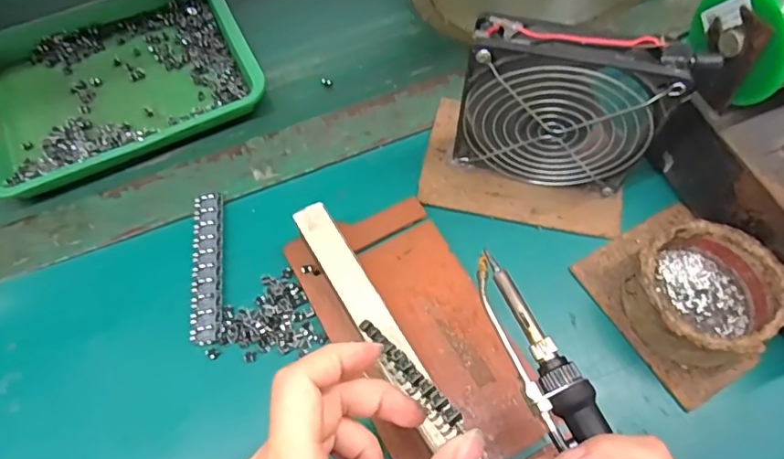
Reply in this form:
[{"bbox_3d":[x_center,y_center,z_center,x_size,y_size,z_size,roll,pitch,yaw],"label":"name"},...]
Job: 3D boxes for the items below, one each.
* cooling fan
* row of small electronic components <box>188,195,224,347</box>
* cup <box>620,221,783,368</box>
[{"bbox_3d":[0.105,-0.072,0.341,0.119,0.127,0.028,13,64,7],"label":"cooling fan"},{"bbox_3d":[-0.126,0.023,0.364,0.020,0.004,0.110,-8,63,-3],"label":"row of small electronic components"},{"bbox_3d":[0.190,0.041,0.331,0.083,0.043,0.077,0,63,0],"label":"cup"}]

